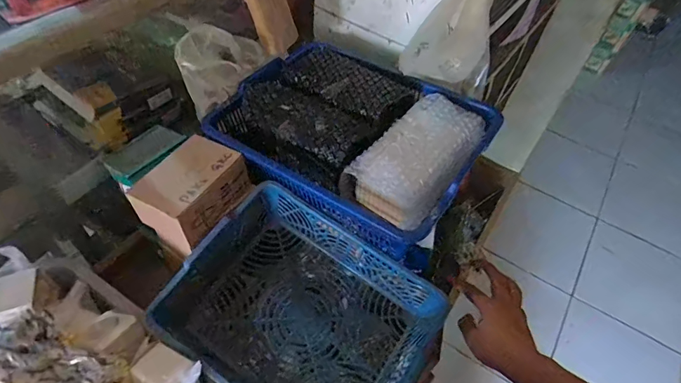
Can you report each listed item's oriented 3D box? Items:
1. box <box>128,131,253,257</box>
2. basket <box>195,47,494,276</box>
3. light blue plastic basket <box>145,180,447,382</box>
[{"bbox_3d":[-0.182,-0.002,0.520,0.084,0.062,0.122,30,55,18],"label":"box"},{"bbox_3d":[0.016,-0.081,0.589,0.335,0.085,0.243,26,54,15],"label":"basket"},{"bbox_3d":[-0.048,0.156,0.516,0.277,0.113,0.220,29,55,17],"label":"light blue plastic basket"}]

